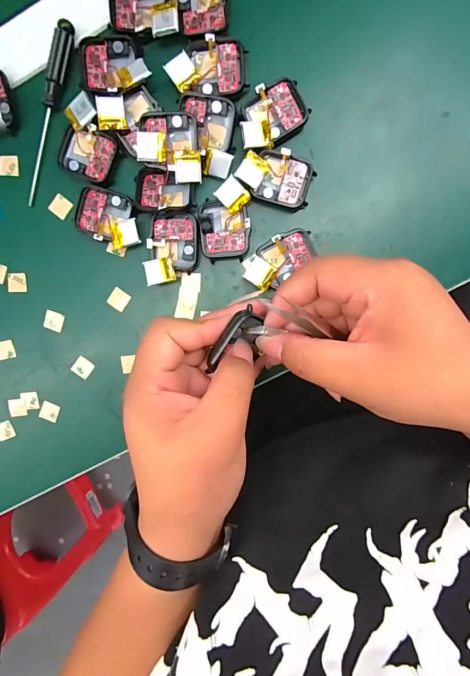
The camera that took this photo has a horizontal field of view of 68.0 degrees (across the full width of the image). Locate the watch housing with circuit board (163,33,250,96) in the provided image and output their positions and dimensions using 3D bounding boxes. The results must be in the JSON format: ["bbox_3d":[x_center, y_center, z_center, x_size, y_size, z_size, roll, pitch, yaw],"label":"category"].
[{"bbox_3d":[-0.020,-0.197,0.252,0.055,0.010,0.035,-1,98,3],"label":"watch housing with circuit board"}]

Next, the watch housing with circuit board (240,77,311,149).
[{"bbox_3d":[0.026,-0.163,0.253,0.052,0.011,0.038,-29,96,6],"label":"watch housing with circuit board"}]

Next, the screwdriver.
[{"bbox_3d":[-0.145,-0.170,0.264,0.012,0.010,0.131,21,98,-1],"label":"screwdriver"}]

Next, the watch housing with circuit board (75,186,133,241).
[{"bbox_3d":[-0.103,-0.096,0.273,0.042,0.011,0.037,15,98,0],"label":"watch housing with circuit board"}]

